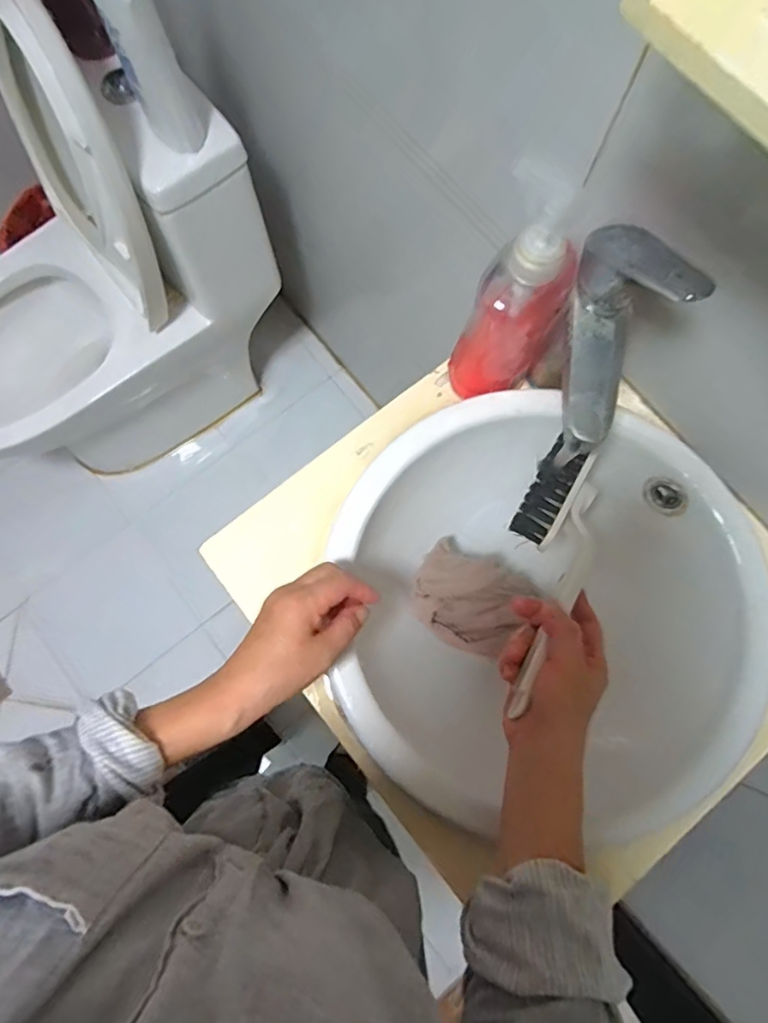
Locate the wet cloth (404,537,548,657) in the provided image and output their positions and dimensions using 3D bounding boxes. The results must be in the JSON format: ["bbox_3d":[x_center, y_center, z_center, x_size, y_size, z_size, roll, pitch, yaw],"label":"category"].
[{"bbox_3d":[0.081,0.080,0.523,0.103,0.033,0.091,30,79,6],"label":"wet cloth"}]

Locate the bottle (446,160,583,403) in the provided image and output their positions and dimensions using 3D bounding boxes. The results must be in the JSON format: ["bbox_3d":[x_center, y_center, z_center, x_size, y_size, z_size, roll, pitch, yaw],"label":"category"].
[{"bbox_3d":[0.102,-0.159,0.446,0.073,0.196,0.074,30,79,6],"label":"bottle"}]

